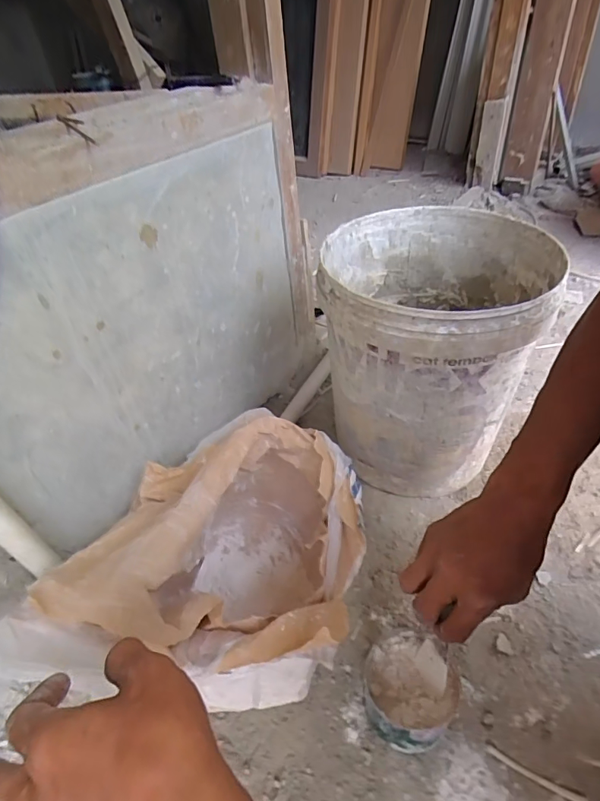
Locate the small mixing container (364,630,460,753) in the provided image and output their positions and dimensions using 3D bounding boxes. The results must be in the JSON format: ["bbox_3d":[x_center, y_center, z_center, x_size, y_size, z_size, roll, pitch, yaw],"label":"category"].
[{"bbox_3d":[0.123,0.328,0.505,0.096,0.072,0.103,5,43,12],"label":"small mixing container"}]

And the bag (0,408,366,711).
[{"bbox_3d":[-0.088,0.186,0.548,0.313,0.243,0.374,7,44,15],"label":"bag"}]

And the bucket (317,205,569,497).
[{"bbox_3d":[0.194,-0.079,0.700,0.295,0.339,0.319,-4,42,3],"label":"bucket"}]

